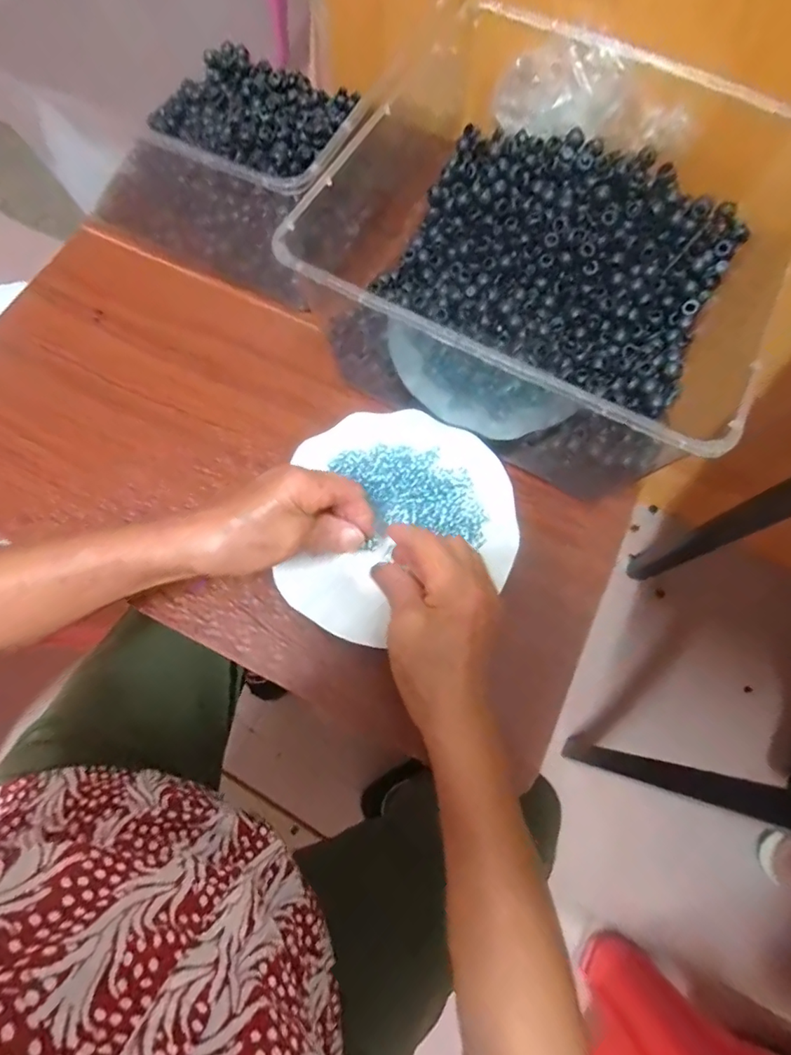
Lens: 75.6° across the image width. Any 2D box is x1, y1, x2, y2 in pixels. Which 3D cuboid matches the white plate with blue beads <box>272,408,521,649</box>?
[{"bbox_3d":[0.006,-0.004,0.393,0.170,0.020,0.177,3,72,0],"label":"white plate with blue beads"}]

